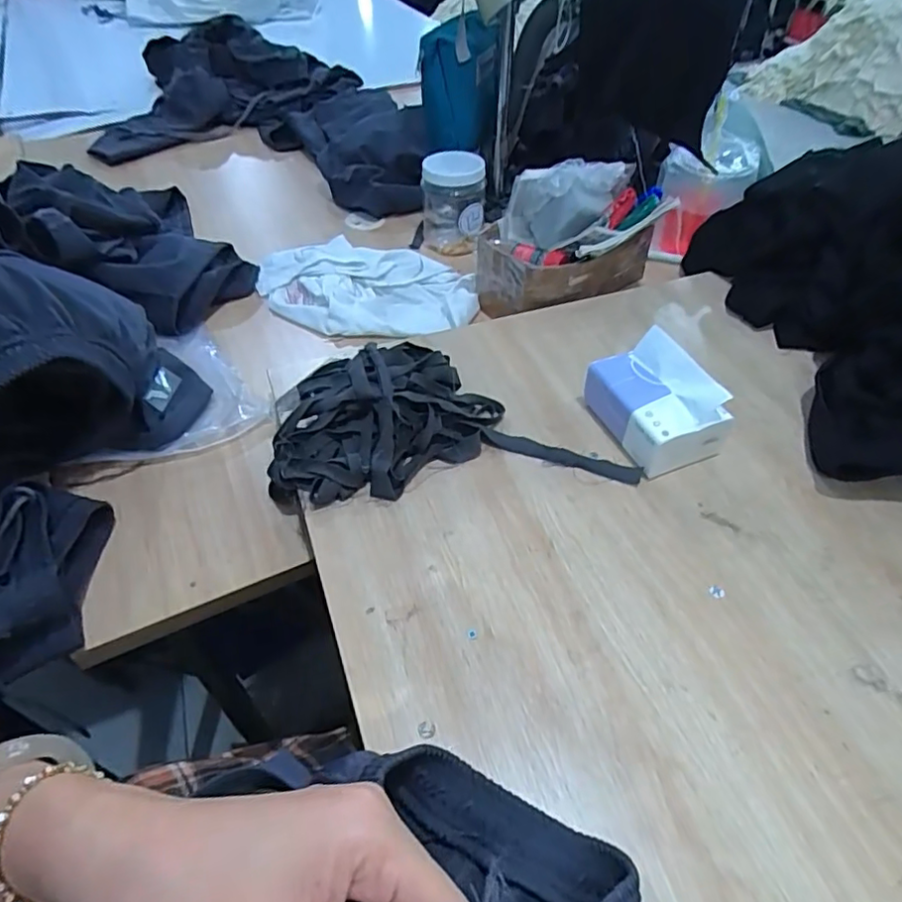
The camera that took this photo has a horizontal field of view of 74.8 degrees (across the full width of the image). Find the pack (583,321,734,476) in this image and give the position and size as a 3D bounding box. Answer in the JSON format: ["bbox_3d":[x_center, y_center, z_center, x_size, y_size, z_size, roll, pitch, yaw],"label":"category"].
[{"bbox_3d":[0.196,-0.047,0.575,0.089,0.078,0.122,-20,52,-17],"label":"pack"}]

